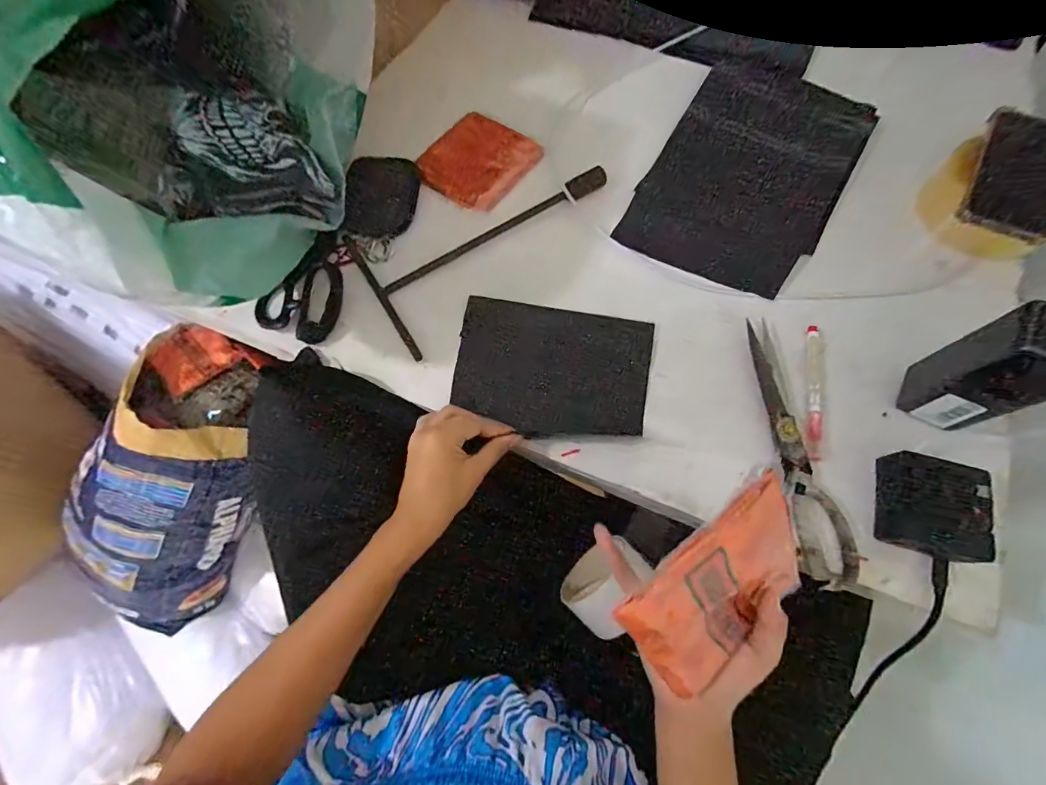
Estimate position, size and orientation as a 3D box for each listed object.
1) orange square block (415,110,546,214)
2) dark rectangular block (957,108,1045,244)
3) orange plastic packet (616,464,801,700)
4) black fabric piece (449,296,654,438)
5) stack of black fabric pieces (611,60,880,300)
[{"bbox_3d":[-0.056,-0.283,0.556,0.119,0.010,0.130,33,75,13],"label":"orange square block"},{"bbox_3d":[0.501,-0.221,0.457,0.074,0.014,0.161,24,77,22],"label":"dark rectangular block"},{"bbox_3d":[0.120,0.120,0.274,0.116,0.125,0.010,-38,35,-8],"label":"orange plastic packet"},{"bbox_3d":[0.029,-0.024,0.464,0.190,0.012,0.135,8,70,5],"label":"black fabric piece"},{"bbox_3d":[0.272,-0.268,0.536,0.204,0.021,0.331,28,74,12],"label":"stack of black fabric pieces"}]

